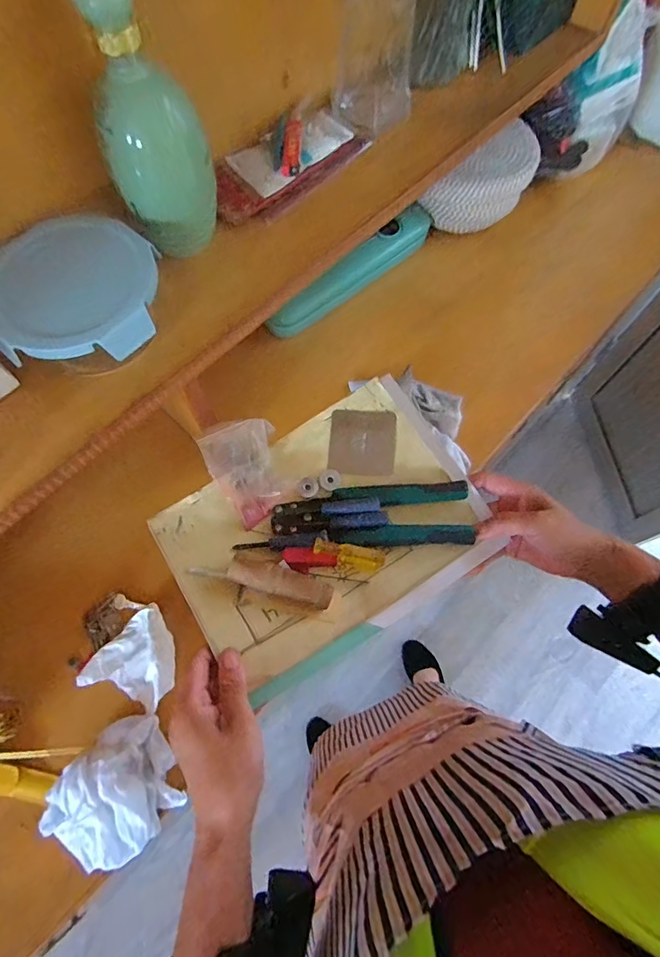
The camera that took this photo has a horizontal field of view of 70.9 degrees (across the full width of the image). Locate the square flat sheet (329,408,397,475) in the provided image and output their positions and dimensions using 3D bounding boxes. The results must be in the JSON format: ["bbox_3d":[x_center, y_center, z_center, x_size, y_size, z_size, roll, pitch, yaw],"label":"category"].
[{"bbox_3d":[0.032,-0.035,0.462,0.065,0.005,0.066,2,81,5],"label":"square flat sheet"}]

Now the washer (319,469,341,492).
[{"bbox_3d":[0.000,0.001,0.451,0.021,0.006,0.021,0,67,0],"label":"washer"}]

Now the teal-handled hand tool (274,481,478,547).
[{"bbox_3d":[0.039,0.033,0.433,0.180,0.009,0.057,-1,67,0],"label":"teal-handled hand tool"}]

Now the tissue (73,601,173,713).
[{"bbox_3d":[-0.222,0.218,0.536,0.096,0.035,0.117,38,73,15],"label":"tissue"}]

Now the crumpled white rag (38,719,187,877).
[{"bbox_3d":[-0.221,0.327,0.482,0.109,0.062,0.119,42,74,16],"label":"crumpled white rag"}]

